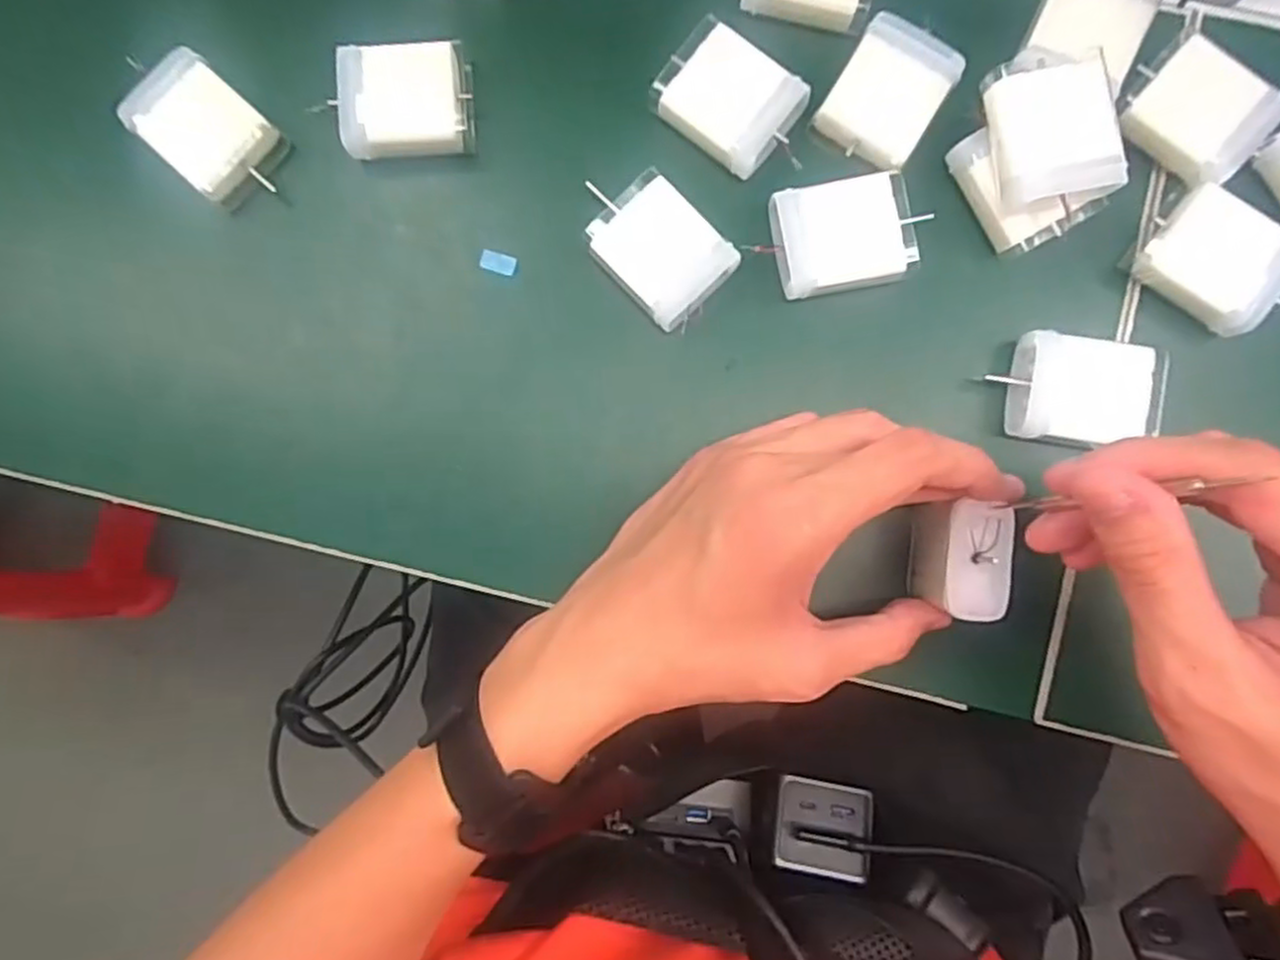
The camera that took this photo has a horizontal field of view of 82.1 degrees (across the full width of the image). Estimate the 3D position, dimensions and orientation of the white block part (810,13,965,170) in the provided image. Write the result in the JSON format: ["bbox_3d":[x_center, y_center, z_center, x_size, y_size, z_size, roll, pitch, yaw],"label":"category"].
[{"bbox_3d":[0.099,-0.154,0.295,0.041,0.013,0.054,31,88,3],"label":"white block part"}]

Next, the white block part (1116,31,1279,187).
[{"bbox_3d":[0.220,-0.145,0.291,0.048,0.018,0.043,41,88,4],"label":"white block part"}]

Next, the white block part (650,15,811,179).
[{"bbox_3d":[0.035,-0.153,0.297,0.053,0.013,0.042,38,88,3],"label":"white block part"}]

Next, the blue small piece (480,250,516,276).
[{"bbox_3d":[-0.059,-0.090,0.305,0.015,0.004,0.008,18,87,3],"label":"blue small piece"}]

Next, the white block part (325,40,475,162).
[{"bbox_3d":[-0.095,-0.154,0.301,0.050,0.020,0.042,-5,86,1],"label":"white block part"}]

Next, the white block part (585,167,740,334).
[{"bbox_3d":[0.005,-0.093,0.296,0.060,0.016,0.042,44,89,4],"label":"white block part"}]

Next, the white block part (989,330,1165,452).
[{"bbox_3d":[0.176,-0.034,0.291,0.058,0.021,0.041,4,87,2],"label":"white block part"}]

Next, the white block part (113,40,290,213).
[{"bbox_3d":[-0.177,-0.143,0.302,0.054,0.020,0.040,42,89,4],"label":"white block part"}]

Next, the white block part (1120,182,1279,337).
[{"bbox_3d":[0.226,-0.086,0.290,0.050,0.022,0.042,44,89,4],"label":"white block part"}]

